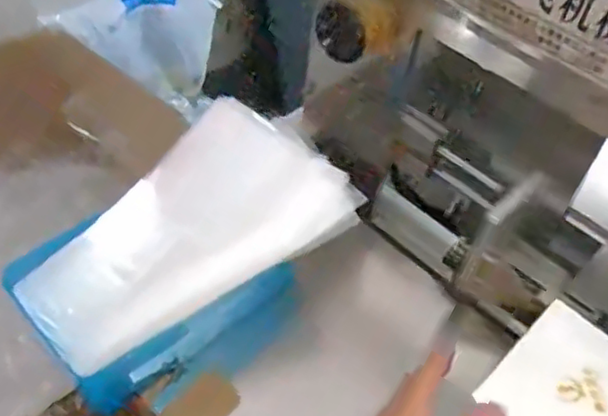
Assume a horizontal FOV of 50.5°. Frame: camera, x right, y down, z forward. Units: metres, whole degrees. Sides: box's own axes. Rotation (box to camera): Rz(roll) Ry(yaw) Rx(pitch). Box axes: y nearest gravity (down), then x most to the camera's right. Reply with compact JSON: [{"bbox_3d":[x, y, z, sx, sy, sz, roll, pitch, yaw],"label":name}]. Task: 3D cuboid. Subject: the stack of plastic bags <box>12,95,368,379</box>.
[{"bbox_3d":[-0.093,0.016,0.486,0.237,0.064,0.149,-29,57,-27],"label":"stack of plastic bags"}]

